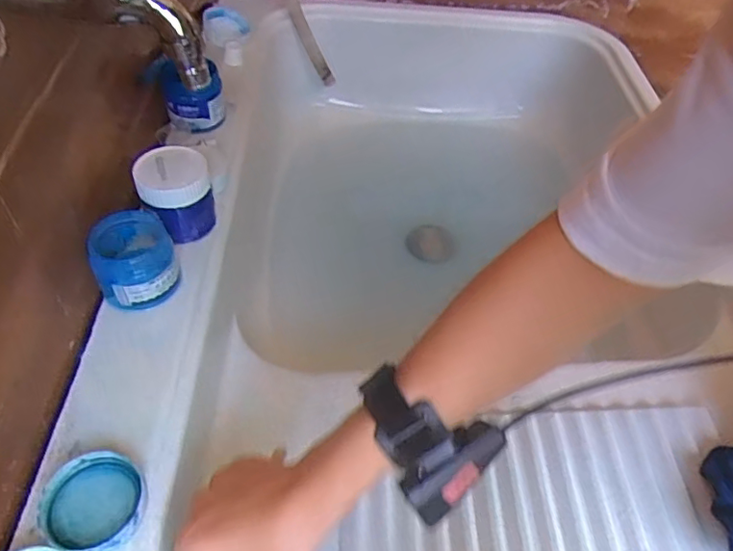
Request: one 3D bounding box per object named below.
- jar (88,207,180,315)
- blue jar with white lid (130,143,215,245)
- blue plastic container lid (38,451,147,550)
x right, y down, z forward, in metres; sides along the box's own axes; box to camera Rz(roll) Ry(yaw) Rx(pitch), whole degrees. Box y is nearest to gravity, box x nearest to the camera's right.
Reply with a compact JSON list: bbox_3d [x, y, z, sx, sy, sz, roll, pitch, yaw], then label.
[{"bbox_3d":[-0.172,-0.013,0.421,0.056,0.051,0.056,2,49,-2],"label":"jar"},{"bbox_3d":[-0.153,-0.065,0.462,0.055,0.057,0.056,-6,49,-9],"label":"blue jar with white lid"},{"bbox_3d":[-0.157,0.131,0.330,0.052,0.013,0.055,2,49,-2],"label":"blue plastic container lid"}]

